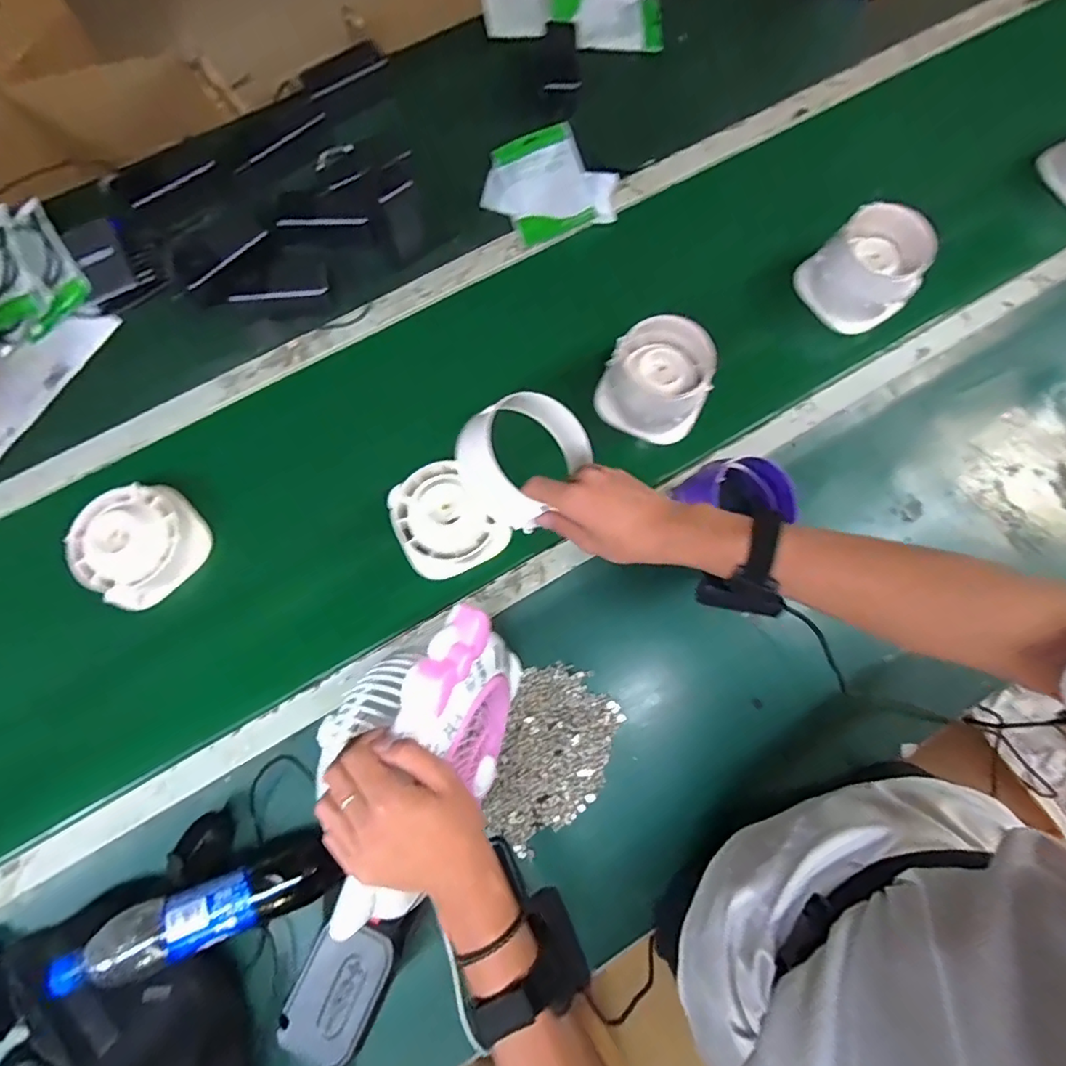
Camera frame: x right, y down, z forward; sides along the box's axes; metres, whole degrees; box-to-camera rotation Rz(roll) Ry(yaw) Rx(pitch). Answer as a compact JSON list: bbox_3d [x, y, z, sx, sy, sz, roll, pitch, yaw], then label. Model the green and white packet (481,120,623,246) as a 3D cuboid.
[{"bbox_3d":[0.022,-0.534,0.872,0.195,0.038,0.169,-18,76,-3],"label":"green and white packet"}]

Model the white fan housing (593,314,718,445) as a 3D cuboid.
[{"bbox_3d":[0.165,-0.205,0.762,0.137,0.109,0.123,25,78,7],"label":"white fan housing"}]

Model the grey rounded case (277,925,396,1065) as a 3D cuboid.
[{"bbox_3d":[-0.169,0.399,0.495,0.071,0.017,0.106,24,78,7],"label":"grey rounded case"}]

